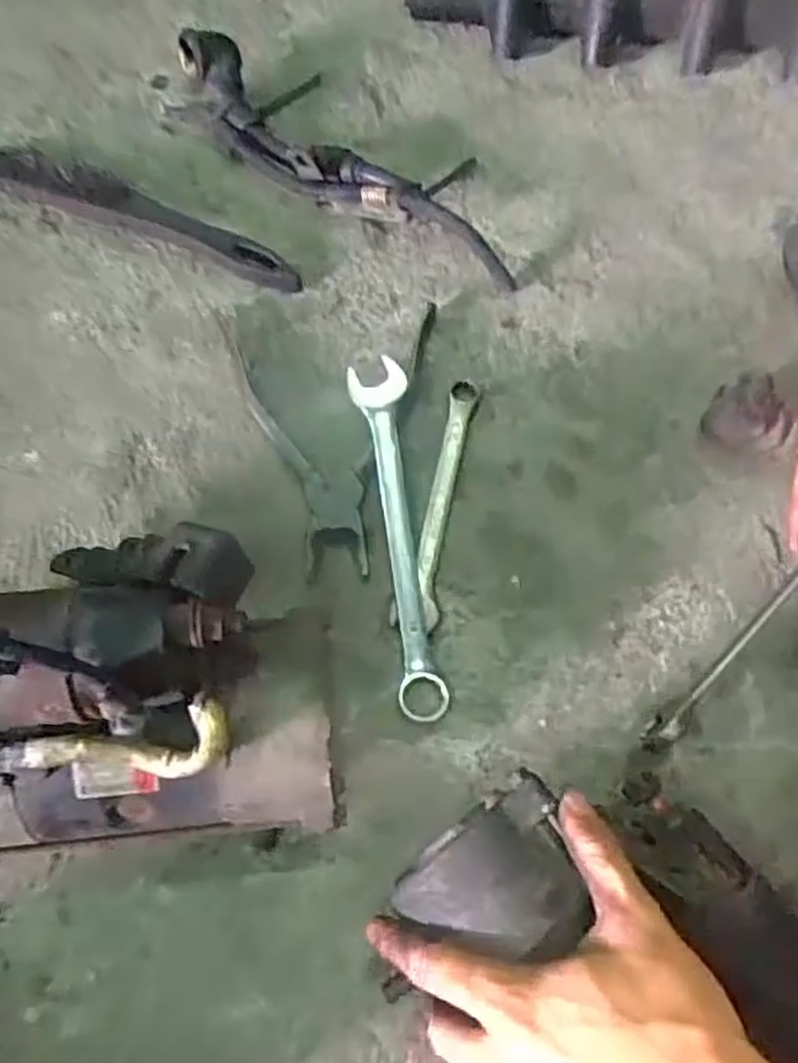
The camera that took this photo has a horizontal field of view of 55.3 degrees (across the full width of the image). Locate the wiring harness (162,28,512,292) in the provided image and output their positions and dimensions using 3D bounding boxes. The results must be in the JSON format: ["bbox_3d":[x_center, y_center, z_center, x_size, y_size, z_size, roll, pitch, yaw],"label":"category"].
[{"bbox_3d":[-0.033,-0.281,0.553,0.299,0.049,0.097,29,72,10],"label":"wiring harness"}]

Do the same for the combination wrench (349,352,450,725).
[{"bbox_3d":[-0.001,-0.002,0.458,0.034,0.019,0.223,-6,69,-3],"label":"combination wrench"}]

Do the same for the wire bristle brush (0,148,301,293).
[{"bbox_3d":[-0.187,-0.225,0.531,0.250,0.037,0.030,23,71,8],"label":"wire bristle brush"}]

